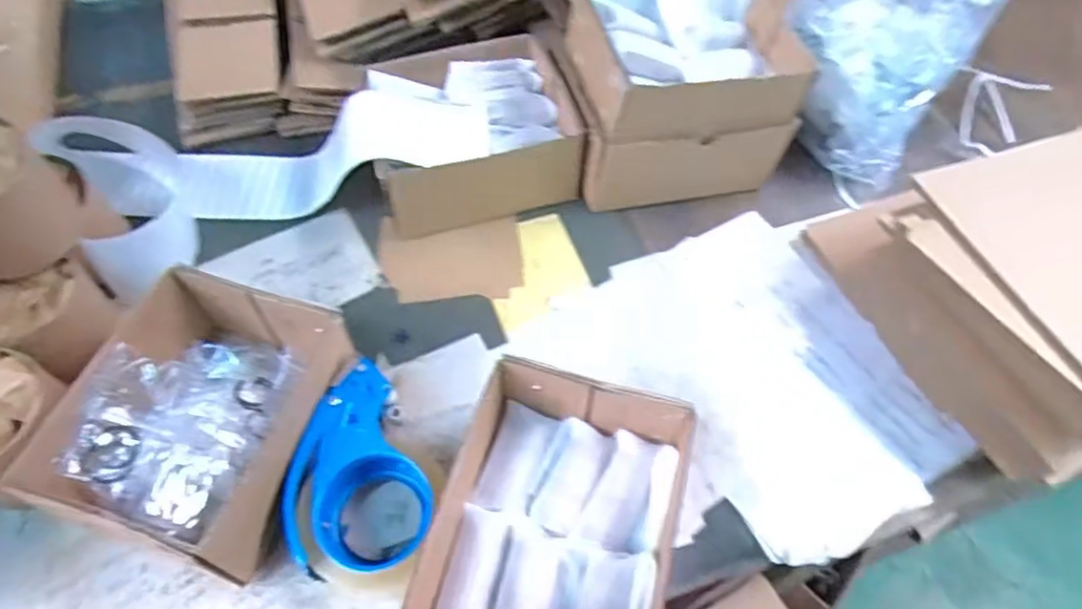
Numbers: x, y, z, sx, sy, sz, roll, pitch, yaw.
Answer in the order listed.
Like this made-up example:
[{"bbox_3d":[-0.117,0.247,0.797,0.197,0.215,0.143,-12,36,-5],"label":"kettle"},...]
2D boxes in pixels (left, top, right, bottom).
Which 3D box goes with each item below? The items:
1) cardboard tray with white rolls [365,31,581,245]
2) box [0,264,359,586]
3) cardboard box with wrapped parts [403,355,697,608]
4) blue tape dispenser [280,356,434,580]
[{"bbox_3d":[-0.072,-0.171,0.674,0.190,0.081,0.168,-15,60,-12],"label":"cardboard tray with white rolls"},{"bbox_3d":[-0.250,0.081,0.501,0.169,0.089,0.179,16,58,7],"label":"box"},{"bbox_3d":[0.008,0.149,0.468,0.161,0.091,0.189,15,58,6],"label":"cardboard box with wrapped parts"},{"bbox_3d":[-0.138,0.127,0.495,0.099,0.060,0.151,-19,61,-15],"label":"blue tape dispenser"}]

